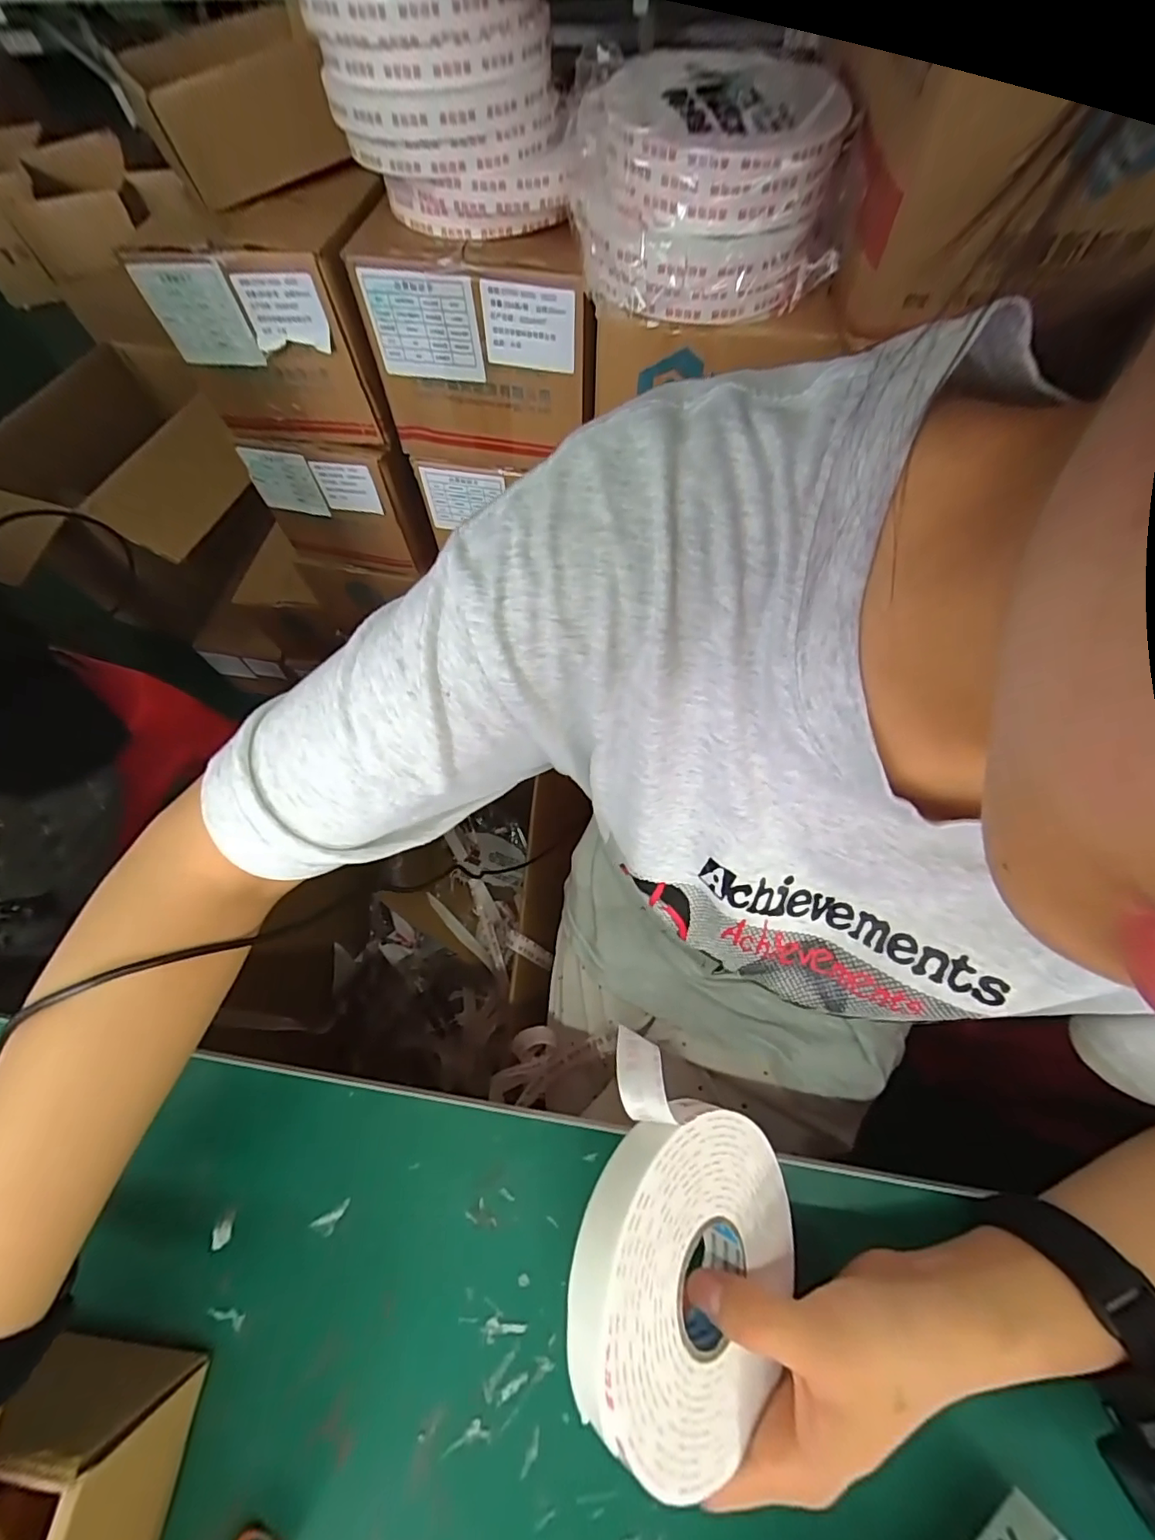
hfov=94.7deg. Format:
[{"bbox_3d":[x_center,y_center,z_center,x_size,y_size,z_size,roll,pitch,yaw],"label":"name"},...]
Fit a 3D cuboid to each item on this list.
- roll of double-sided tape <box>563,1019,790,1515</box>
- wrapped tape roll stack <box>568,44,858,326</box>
[{"bbox_3d":[0.041,0.192,0.212,0.111,0.026,0.110,14,66,-35],"label":"roll of double-sided tape"},{"bbox_3d":[0.087,-0.436,0.391,0.182,0.089,0.185,-3,65,0],"label":"wrapped tape roll stack"}]

